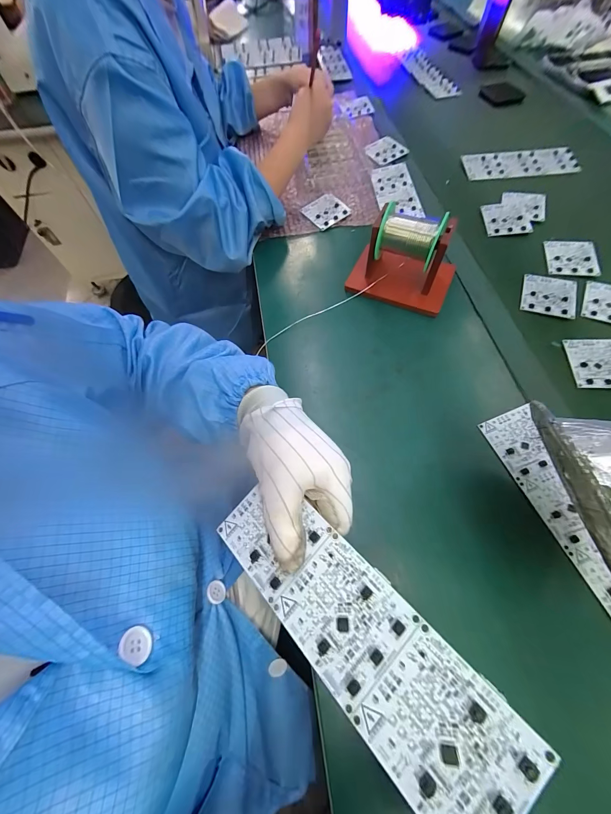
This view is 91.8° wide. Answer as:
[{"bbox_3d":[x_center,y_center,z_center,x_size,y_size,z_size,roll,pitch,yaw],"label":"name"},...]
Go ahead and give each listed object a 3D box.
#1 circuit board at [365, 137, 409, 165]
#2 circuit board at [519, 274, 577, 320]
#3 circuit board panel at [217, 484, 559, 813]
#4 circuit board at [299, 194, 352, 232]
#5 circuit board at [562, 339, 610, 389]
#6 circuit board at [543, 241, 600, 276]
[{"bbox_3d":[0.158,-0.516,0.590,0.068,0.008,0.064,-32,67,-12],"label":"circuit board"},{"bbox_3d":[0.352,-0.163,0.427,0.067,0.010,0.073,18,67,11],"label":"circuit board"},{"bbox_3d":[0.023,0.130,0.185,0.207,0.004,0.066,38,81,31],"label":"circuit board panel"},{"bbox_3d":[0.035,-0.347,0.524,0.065,0.010,0.070,-35,68,-13],"label":"circuit board"},{"bbox_3d":[0.375,-0.056,0.376,0.068,0.005,0.073,3,65,4],"label":"circuit board"},{"bbox_3d":[0.411,-0.234,0.457,0.067,0.008,0.071,3,65,4],"label":"circuit board"}]

